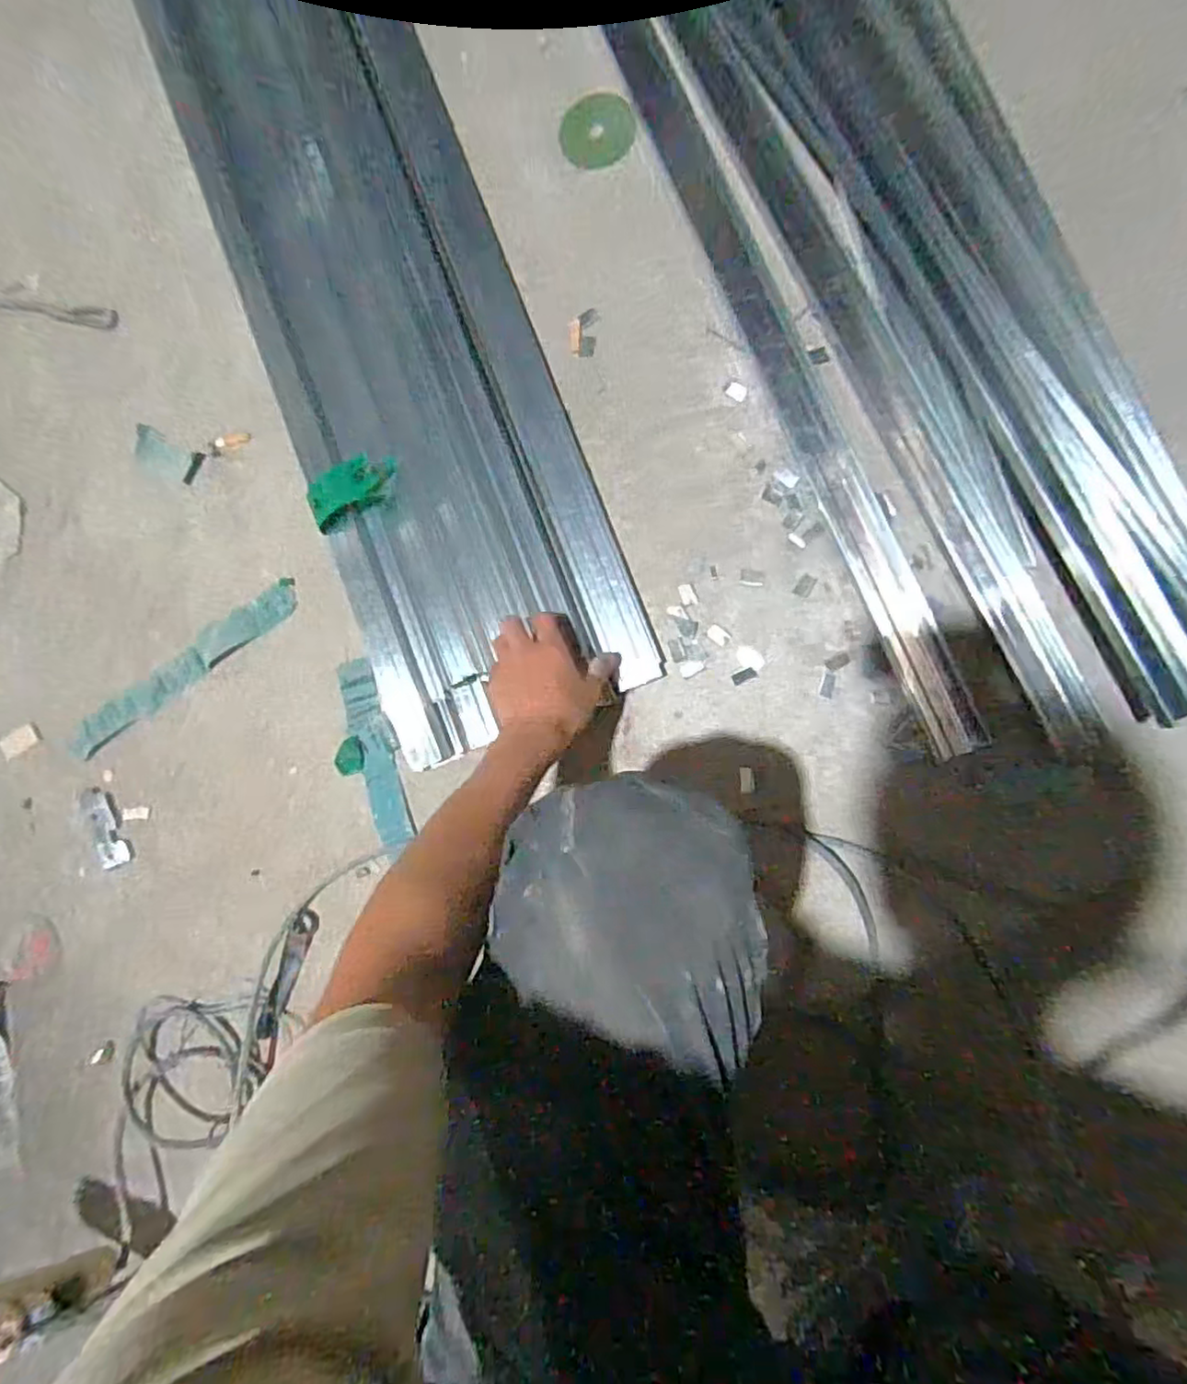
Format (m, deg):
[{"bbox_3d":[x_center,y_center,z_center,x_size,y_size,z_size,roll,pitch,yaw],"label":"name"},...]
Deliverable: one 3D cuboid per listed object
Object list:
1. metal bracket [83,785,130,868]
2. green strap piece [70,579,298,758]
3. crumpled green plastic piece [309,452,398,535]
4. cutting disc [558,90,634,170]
[{"bbox_3d":[-0.566,0.157,0.767,0.030,0.013,0.093,-26,85,6],"label":"metal bracket"},{"bbox_3d":[-0.472,-0.028,0.759,0.326,0.007,0.044,-34,84,6],"label":"green strap piece"},{"bbox_3d":[-0.258,-0.215,0.702,0.104,0.024,0.043,-25,85,6],"label":"crumpled green plastic piece"},{"bbox_3d":[0.004,-0.596,0.701,0.078,0.004,0.070,4,96,8],"label":"cutting disc"}]

